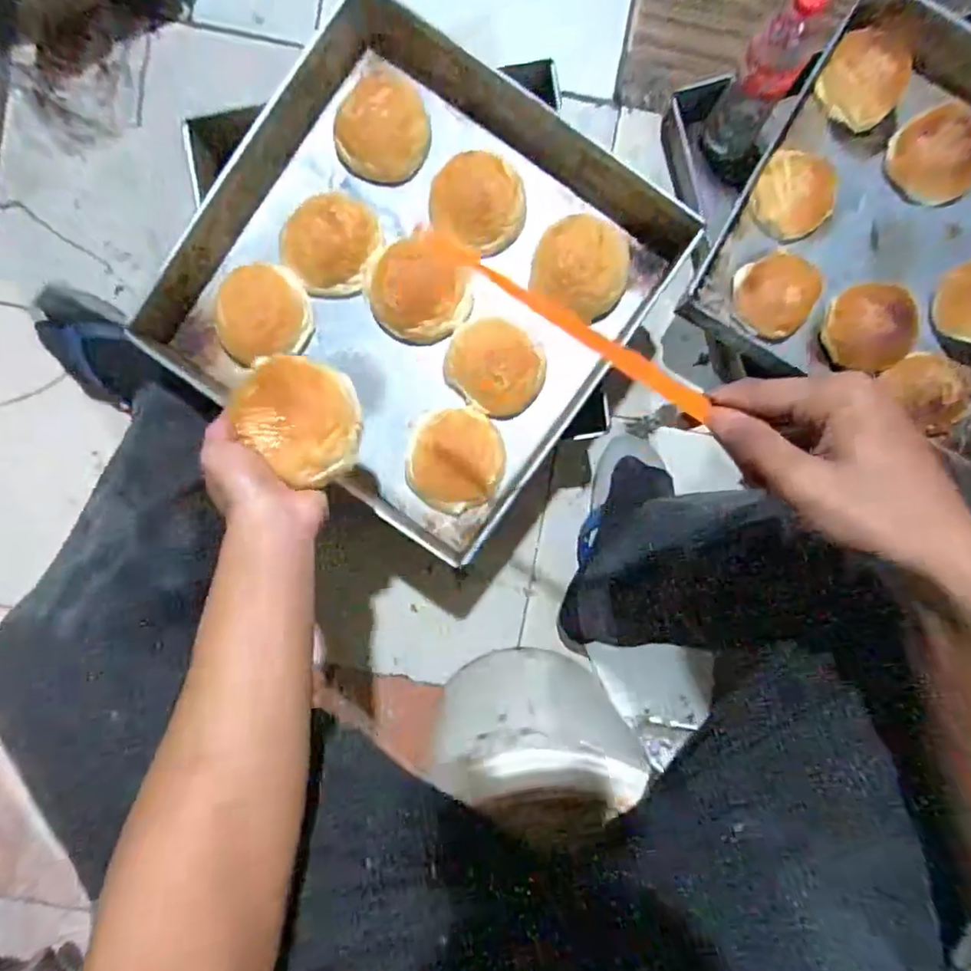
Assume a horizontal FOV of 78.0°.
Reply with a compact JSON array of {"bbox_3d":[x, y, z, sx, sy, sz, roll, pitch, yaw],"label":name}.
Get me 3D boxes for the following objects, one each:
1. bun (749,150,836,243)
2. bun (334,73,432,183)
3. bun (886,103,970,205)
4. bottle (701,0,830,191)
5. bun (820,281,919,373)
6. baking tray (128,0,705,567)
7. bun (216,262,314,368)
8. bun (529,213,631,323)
[{"bbox_3d":[0.365,-0.347,0.718,0.100,0.045,0.096,0,92,-1],"label":"bun"},{"bbox_3d":[-0.106,-0.364,0.616,0.097,0.060,0.082,-7,92,-1],"label":"bun"},{"bbox_3d":[0.531,-0.387,0.704,0.084,0.076,0.107,-32,93,0],"label":"bun"},{"bbox_3d":[0.312,-0.453,0.684,0.067,0.217,0.076,15,57,-2],"label":"bottle"},{"bbox_3d":[0.465,-0.191,0.724,0.103,0.053,0.103,0,92,-1],"label":"bun"},{"bbox_3d":[-0.075,-0.209,0.645,0.412,0.101,0.420,35,91,-3],"label":"baking tray"},{"bbox_3d":[-0.229,-0.176,0.620,0.089,0.049,0.083,0,92,-1],"label":"bun"},{"bbox_3d":[0.101,-0.226,0.617,0.102,0.042,0.096,15,92,-2],"label":"bun"}]

